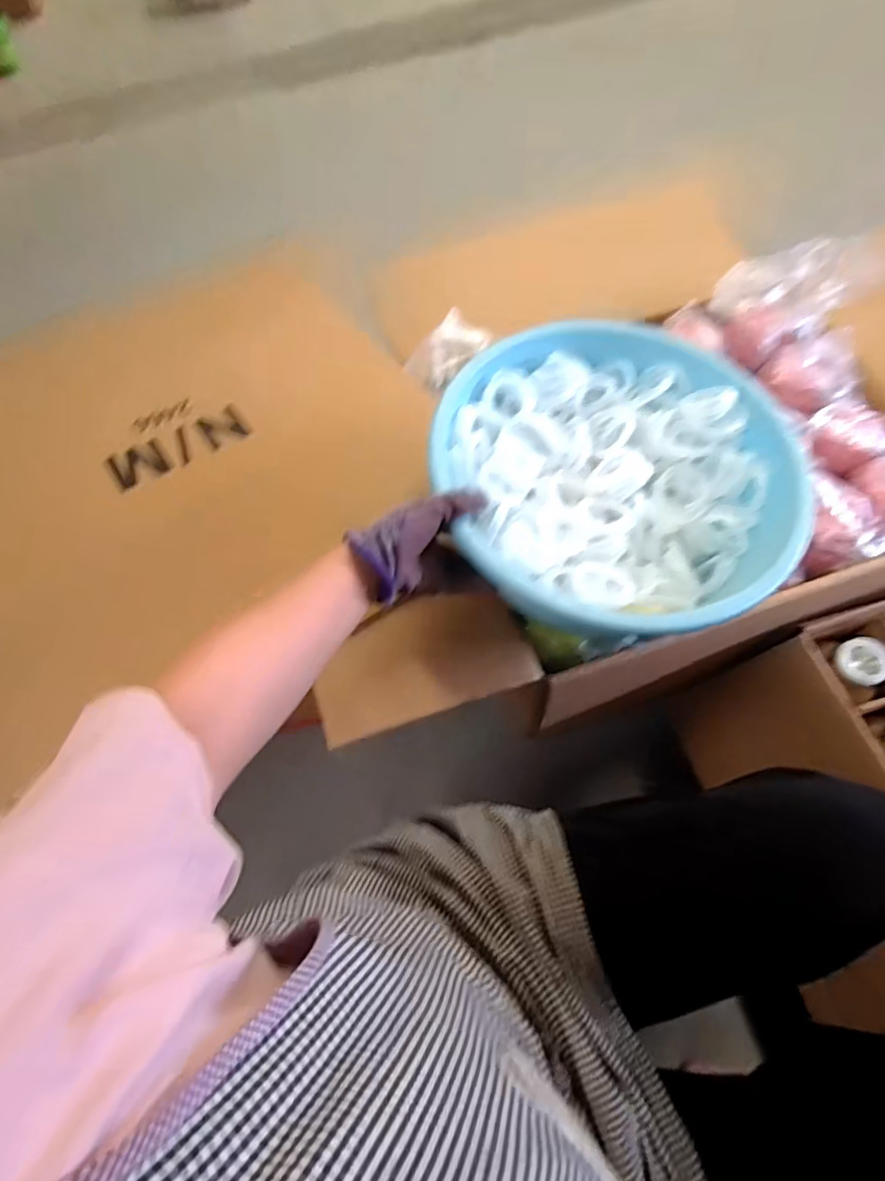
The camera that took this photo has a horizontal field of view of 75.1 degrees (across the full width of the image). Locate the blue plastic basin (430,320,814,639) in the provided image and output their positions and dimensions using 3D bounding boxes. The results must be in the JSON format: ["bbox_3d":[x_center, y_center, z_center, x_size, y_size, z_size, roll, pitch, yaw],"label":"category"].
[{"bbox_3d":[0.168,-0.118,0.588,0.334,0.094,0.315,-2,64,3],"label":"blue plastic basin"}]

